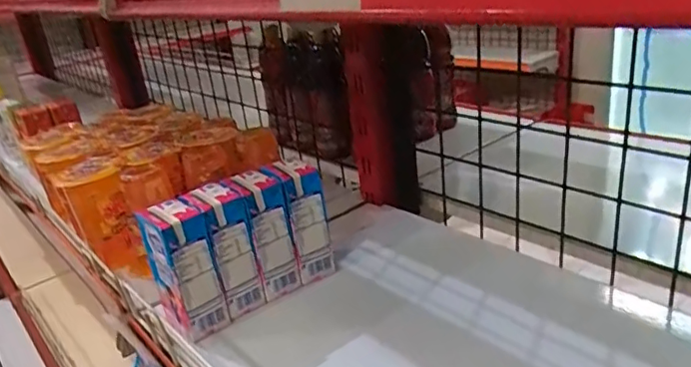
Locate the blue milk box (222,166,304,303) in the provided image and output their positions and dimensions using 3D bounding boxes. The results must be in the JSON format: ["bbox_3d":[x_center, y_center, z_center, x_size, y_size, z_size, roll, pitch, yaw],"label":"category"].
[{"bbox_3d":[-0.075,0.049,0.521,0.042,0.119,0.040,-22,27,-31],"label":"blue milk box"}]

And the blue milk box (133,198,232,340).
[{"bbox_3d":[-0.138,0.076,0.479,0.043,0.117,0.051,-23,28,-33],"label":"blue milk box"}]

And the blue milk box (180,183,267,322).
[{"bbox_3d":[-0.107,0.063,0.502,0.042,0.117,0.046,-24,29,-34],"label":"blue milk box"}]

